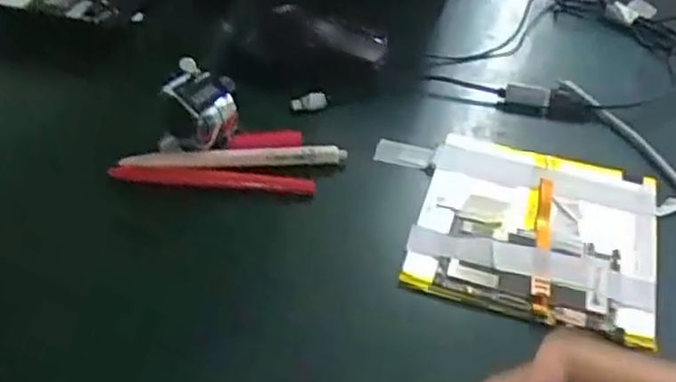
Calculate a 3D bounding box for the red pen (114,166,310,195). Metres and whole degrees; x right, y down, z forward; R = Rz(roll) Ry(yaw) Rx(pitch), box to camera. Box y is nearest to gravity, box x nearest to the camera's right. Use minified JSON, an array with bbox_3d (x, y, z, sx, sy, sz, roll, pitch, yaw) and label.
[{"bbox_3d":[-0.077,-0.008,0.405,0.124,0.014,0.012,4,47,3],"label":"red pen"}]

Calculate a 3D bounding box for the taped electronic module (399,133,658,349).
[{"bbox_3d":[0.113,0.019,0.380,0.130,0.007,0.123,16,46,11],"label":"taped electronic module"}]

